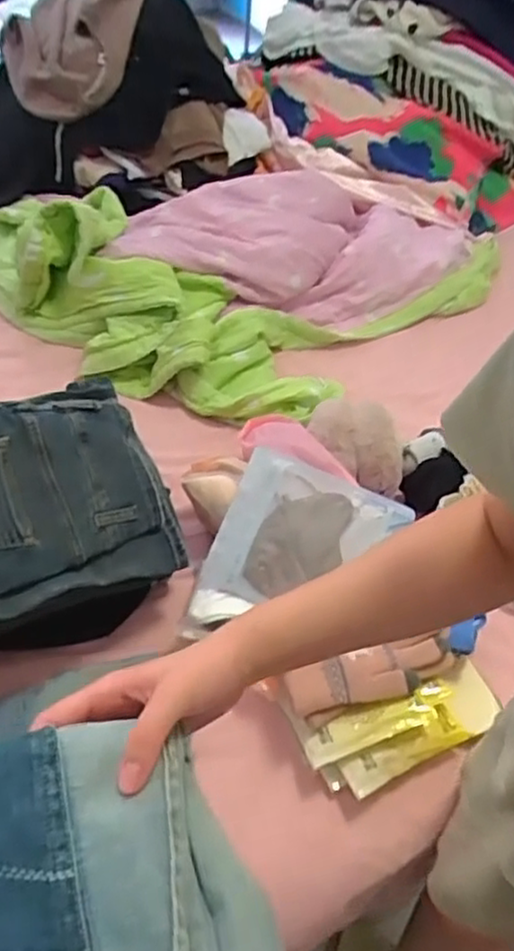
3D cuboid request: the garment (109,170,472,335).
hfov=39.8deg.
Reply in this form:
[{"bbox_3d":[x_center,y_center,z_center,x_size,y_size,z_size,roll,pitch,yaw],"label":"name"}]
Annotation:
[{"bbox_3d":[0.095,-0.410,1.275,0.663,0.139,0.289,-18,53,-20],"label":"garment"}]

